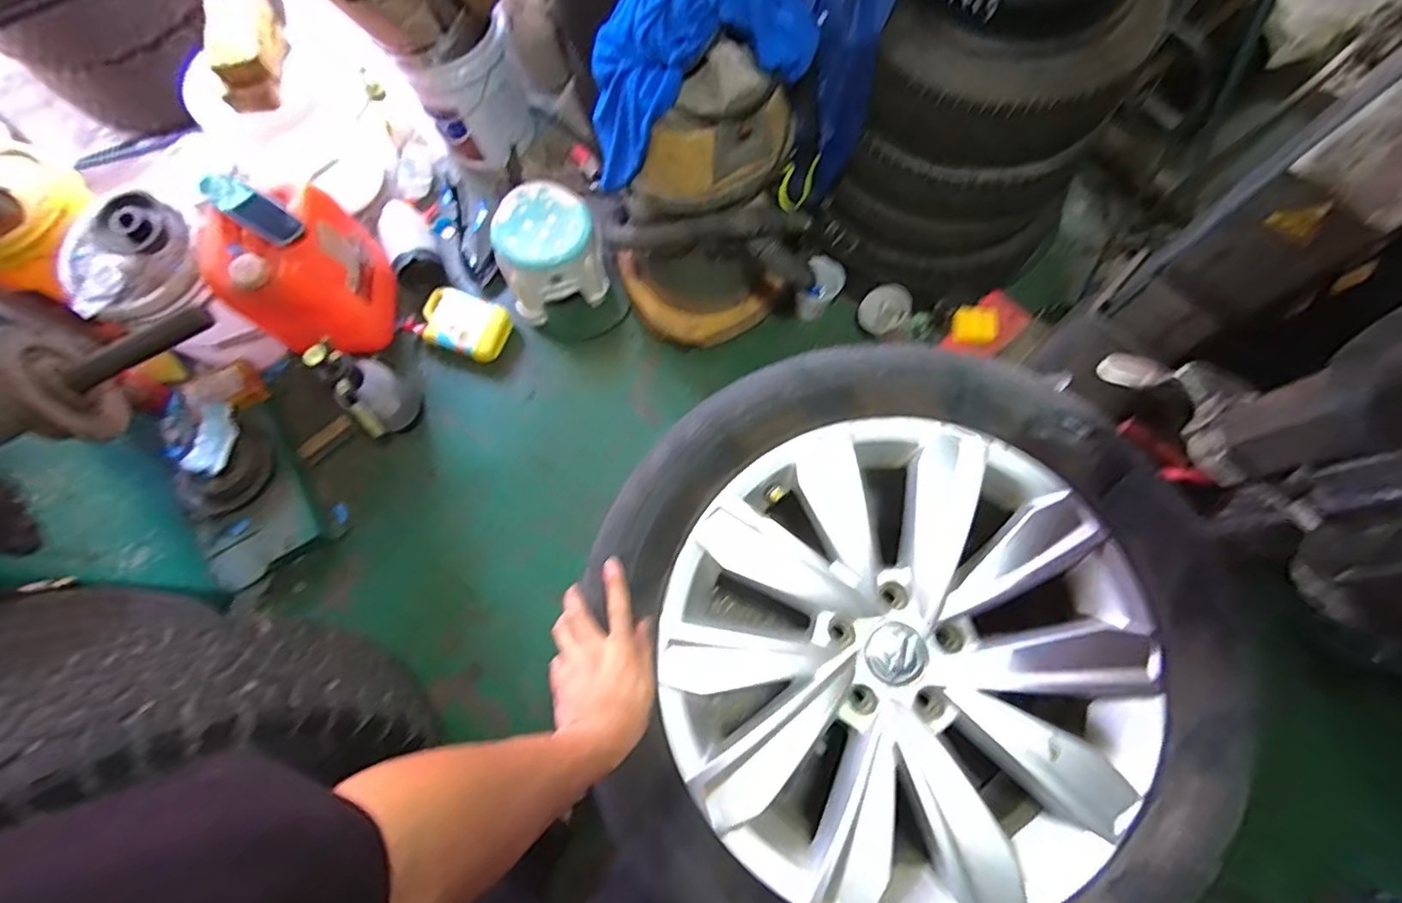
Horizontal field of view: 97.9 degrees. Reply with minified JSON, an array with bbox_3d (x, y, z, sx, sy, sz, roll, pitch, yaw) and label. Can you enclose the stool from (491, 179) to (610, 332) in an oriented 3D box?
[{"bbox_3d":[-0.385,-0.505,1.551,0.248,0.238,0.245,0,75,1],"label":"stool"}]

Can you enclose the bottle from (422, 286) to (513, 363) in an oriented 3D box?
[{"bbox_3d":[-0.626,-0.336,1.628,0.228,0.113,0.152,19,76,6],"label":"bottle"}]

